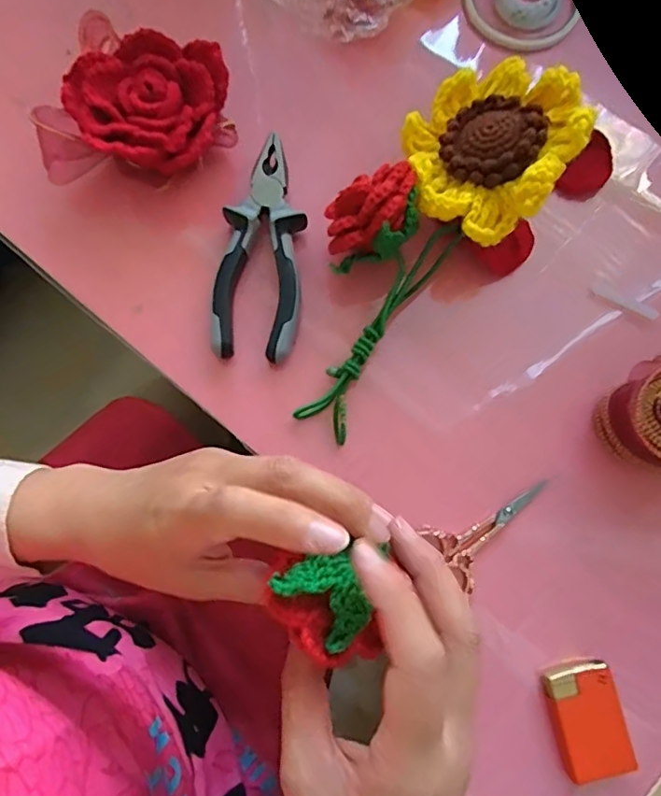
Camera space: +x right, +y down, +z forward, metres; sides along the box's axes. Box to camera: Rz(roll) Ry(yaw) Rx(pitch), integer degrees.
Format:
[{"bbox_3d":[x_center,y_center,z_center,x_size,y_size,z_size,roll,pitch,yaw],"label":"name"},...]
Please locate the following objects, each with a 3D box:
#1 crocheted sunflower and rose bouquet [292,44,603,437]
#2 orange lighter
[{"bbox_3d":[0.050,-0.099,0.327,0.102,0.057,0.251,38,94,7],"label":"crocheted sunflower and rose bouquet"},{"bbox_3d":[0.147,0.184,0.306,0.038,0.013,0.056,-10,79,-3],"label":"orange lighter"}]

